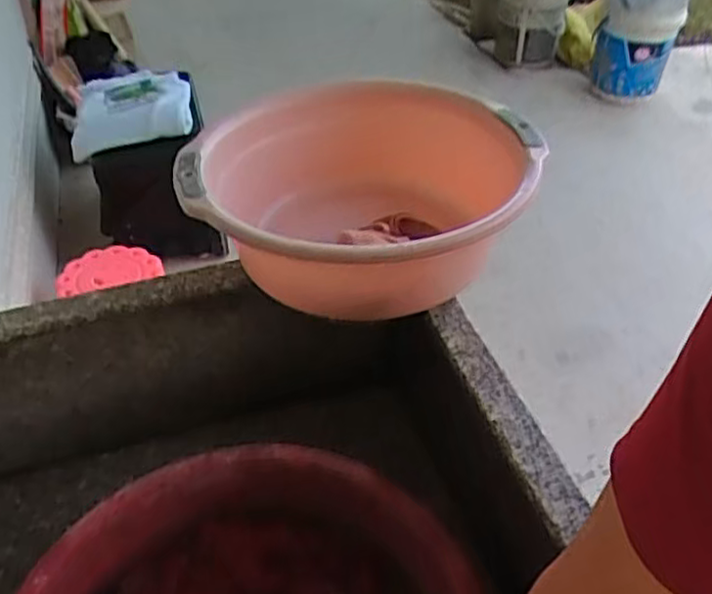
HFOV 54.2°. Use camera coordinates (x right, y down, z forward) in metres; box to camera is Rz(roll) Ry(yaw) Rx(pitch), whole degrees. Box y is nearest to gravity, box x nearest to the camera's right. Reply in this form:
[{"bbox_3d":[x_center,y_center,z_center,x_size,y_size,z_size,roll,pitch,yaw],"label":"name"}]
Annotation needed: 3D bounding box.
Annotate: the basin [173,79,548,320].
[{"bbox_3d":[0.008,-0.093,0.712,0.333,0.151,0.333,-1,41,1],"label":"basin"}]

